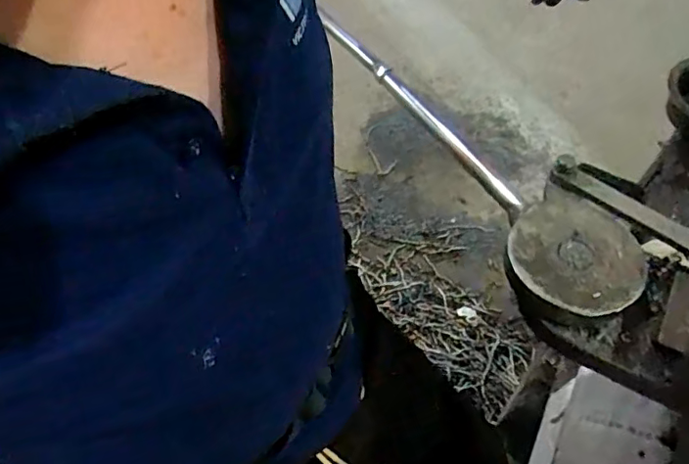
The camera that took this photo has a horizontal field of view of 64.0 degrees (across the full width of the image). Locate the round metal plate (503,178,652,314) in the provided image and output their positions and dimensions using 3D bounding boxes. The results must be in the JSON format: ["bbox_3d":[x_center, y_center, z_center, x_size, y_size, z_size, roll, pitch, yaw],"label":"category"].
[{"bbox_3d":[0.175,0.015,0.417,0.098,0.011,0.098,0,56,-1],"label":"round metal plate"}]

